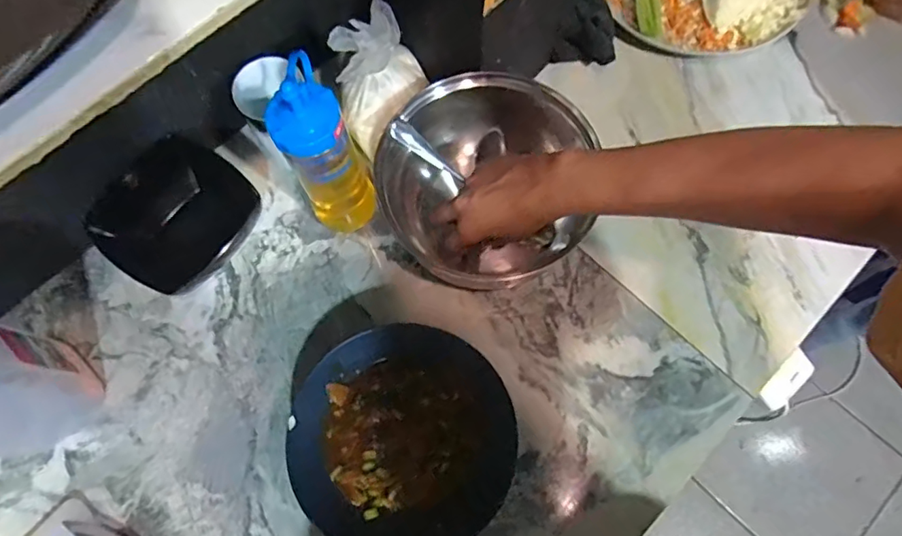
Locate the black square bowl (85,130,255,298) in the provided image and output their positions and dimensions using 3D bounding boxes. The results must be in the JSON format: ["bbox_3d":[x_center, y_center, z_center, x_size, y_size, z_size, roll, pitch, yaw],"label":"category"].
[{"bbox_3d":[-0.283,-0.058,0.557,0.113,0.062,0.146,40,77,12],"label":"black square bowl"}]

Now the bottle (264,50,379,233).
[{"bbox_3d":[-0.117,-0.101,0.499,0.061,0.193,0.083,-26,74,-7],"label":"bottle"}]

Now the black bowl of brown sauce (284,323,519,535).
[{"bbox_3d":[-0.041,0.154,0.491,0.199,0.045,0.191,0,72,1],"label":"black bowl of brown sauce"}]

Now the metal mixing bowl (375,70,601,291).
[{"bbox_3d":[0.029,-0.091,0.539,0.188,0.110,0.199,0,72,1],"label":"metal mixing bowl"}]

